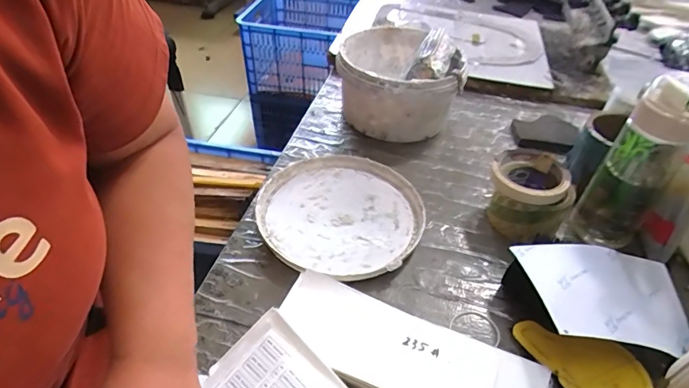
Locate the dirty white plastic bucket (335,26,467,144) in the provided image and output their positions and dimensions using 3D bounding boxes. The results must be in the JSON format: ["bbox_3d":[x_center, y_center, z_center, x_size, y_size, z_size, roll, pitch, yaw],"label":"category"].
[{"bbox_3d":[0.090,-0.197,0.725,0.190,0.139,0.215,7,42,4],"label":"dirty white plastic bucket"}]

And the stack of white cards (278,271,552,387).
[{"bbox_3d":[0.057,0.159,0.408,0.256,0.028,0.088,20,45,18],"label":"stack of white cards"}]

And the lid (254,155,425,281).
[{"bbox_3d":[-0.006,0.024,0.556,0.206,0.021,0.204,2,42,-2],"label":"lid"}]

